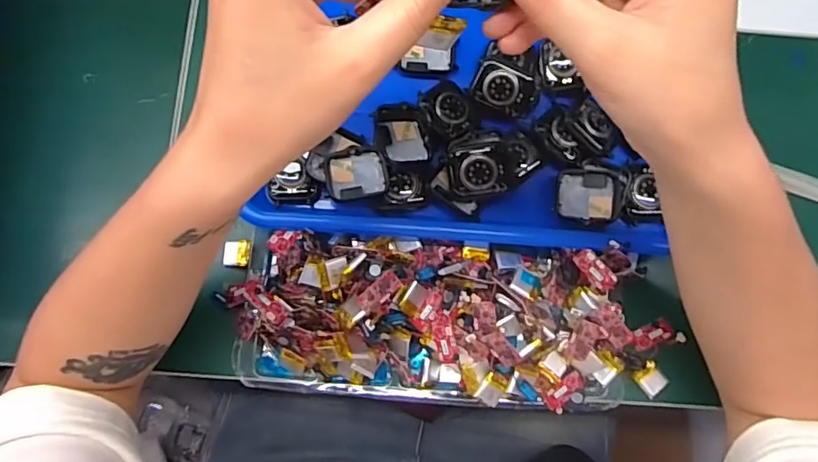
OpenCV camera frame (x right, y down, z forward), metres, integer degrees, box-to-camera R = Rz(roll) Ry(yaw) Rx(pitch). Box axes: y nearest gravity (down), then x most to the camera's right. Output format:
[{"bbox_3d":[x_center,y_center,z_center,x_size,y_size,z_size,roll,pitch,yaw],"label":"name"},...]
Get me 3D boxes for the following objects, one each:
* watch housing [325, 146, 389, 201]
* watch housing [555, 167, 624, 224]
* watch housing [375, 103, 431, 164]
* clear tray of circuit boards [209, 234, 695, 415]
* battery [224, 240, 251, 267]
[{"bbox_3d":[-0.036,-0.040,0.371,0.040,0.012,0.033,-11,78,-3],"label":"watch housing"},{"bbox_3d":[0.124,-0.024,0.368,0.043,0.011,0.038,5,78,0],"label":"watch housing"},{"bbox_3d":[-0.004,-0.068,0.372,0.036,0.013,0.045,-4,78,-2],"label":"watch housing"},{"bbox_3d":[0.030,0.059,0.356,0.302,0.054,0.120,2,78,0],"label":"clear tray of circuit boards"},{"bbox_3d":[-0.123,0.015,0.384,0.019,0.006,0.019,4,78,0],"label":"battery"}]

